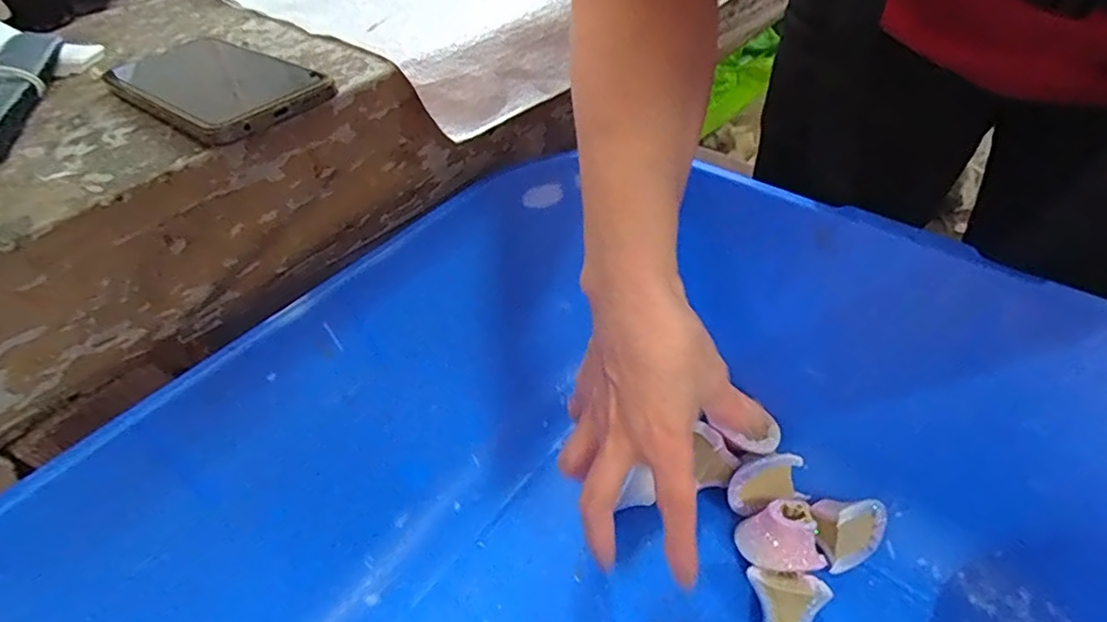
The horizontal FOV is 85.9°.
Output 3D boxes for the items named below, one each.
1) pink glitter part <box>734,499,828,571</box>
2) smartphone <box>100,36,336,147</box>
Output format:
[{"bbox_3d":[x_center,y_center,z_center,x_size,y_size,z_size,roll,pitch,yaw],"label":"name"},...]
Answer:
[{"bbox_3d":[0.145,0.146,0.382,0.047,0.027,0.038,-8,45,-2],"label":"pink glitter part"},{"bbox_3d":[-0.204,-0.137,0.354,0.161,0.014,0.076,30,58,33],"label":"smartphone"}]

